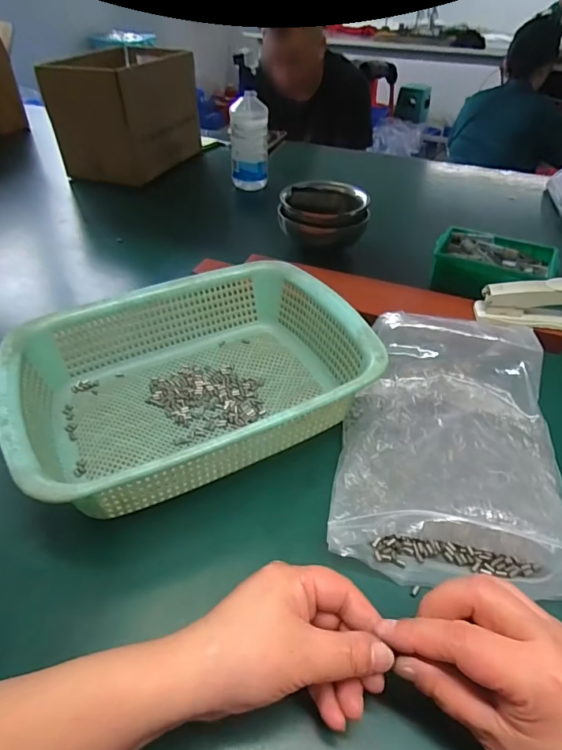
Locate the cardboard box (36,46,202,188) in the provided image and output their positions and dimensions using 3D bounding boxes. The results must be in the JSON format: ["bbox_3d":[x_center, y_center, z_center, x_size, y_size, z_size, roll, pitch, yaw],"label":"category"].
[{"bbox_3d":[-0.299,-0.521,0.918,0.198,0.184,0.274,13,43,13],"label":"cardboard box"}]

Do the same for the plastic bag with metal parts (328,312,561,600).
[{"bbox_3d":[0.145,0.047,0.384,0.177,0.063,0.233,8,42,8],"label":"plastic bag with metal parts"}]

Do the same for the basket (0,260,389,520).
[{"bbox_3d":[-0.078,0.004,0.417,0.296,0.081,0.222,-19,46,-22],"label":"basket"}]

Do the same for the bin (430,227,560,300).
[{"bbox_3d":[0.282,-0.146,0.612,0.148,0.050,0.109,16,44,16],"label":"bin"}]

